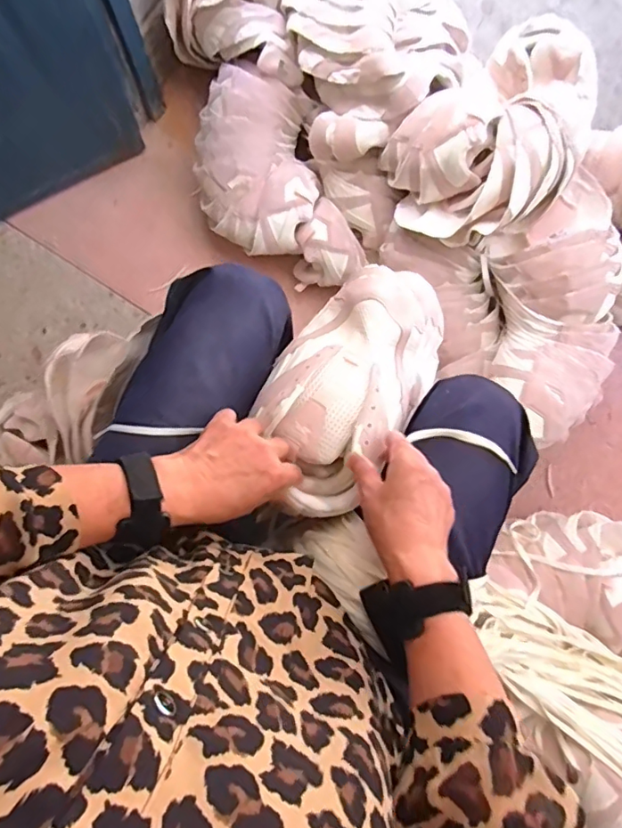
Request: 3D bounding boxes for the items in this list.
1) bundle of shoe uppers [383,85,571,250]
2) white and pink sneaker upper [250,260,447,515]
[{"bbox_3d":[0.221,-0.372,0.784,0.196,0.129,0.243,-29,81,-5],"label":"bundle of shoe uppers"},{"bbox_3d":[0.042,-0.036,0.529,0.135,0.100,0.268,34,76,7],"label":"white and pink sneaker upper"}]

